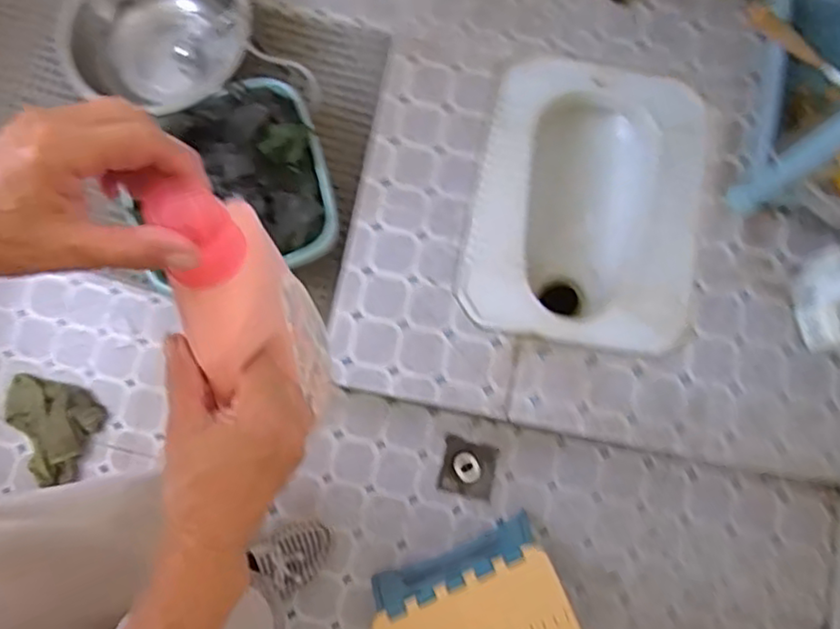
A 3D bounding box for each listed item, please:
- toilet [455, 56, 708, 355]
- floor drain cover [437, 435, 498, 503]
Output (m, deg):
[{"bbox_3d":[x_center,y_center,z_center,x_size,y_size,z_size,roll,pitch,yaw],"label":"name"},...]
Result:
[{"bbox_3d":[0.283,-0.182,1.148,0.372,0.119,0.492,12,80,2],"label":"toilet"},{"bbox_3d":[0.081,0.263,1.124,0.085,0.014,0.089,13,80,2],"label":"floor drain cover"}]

